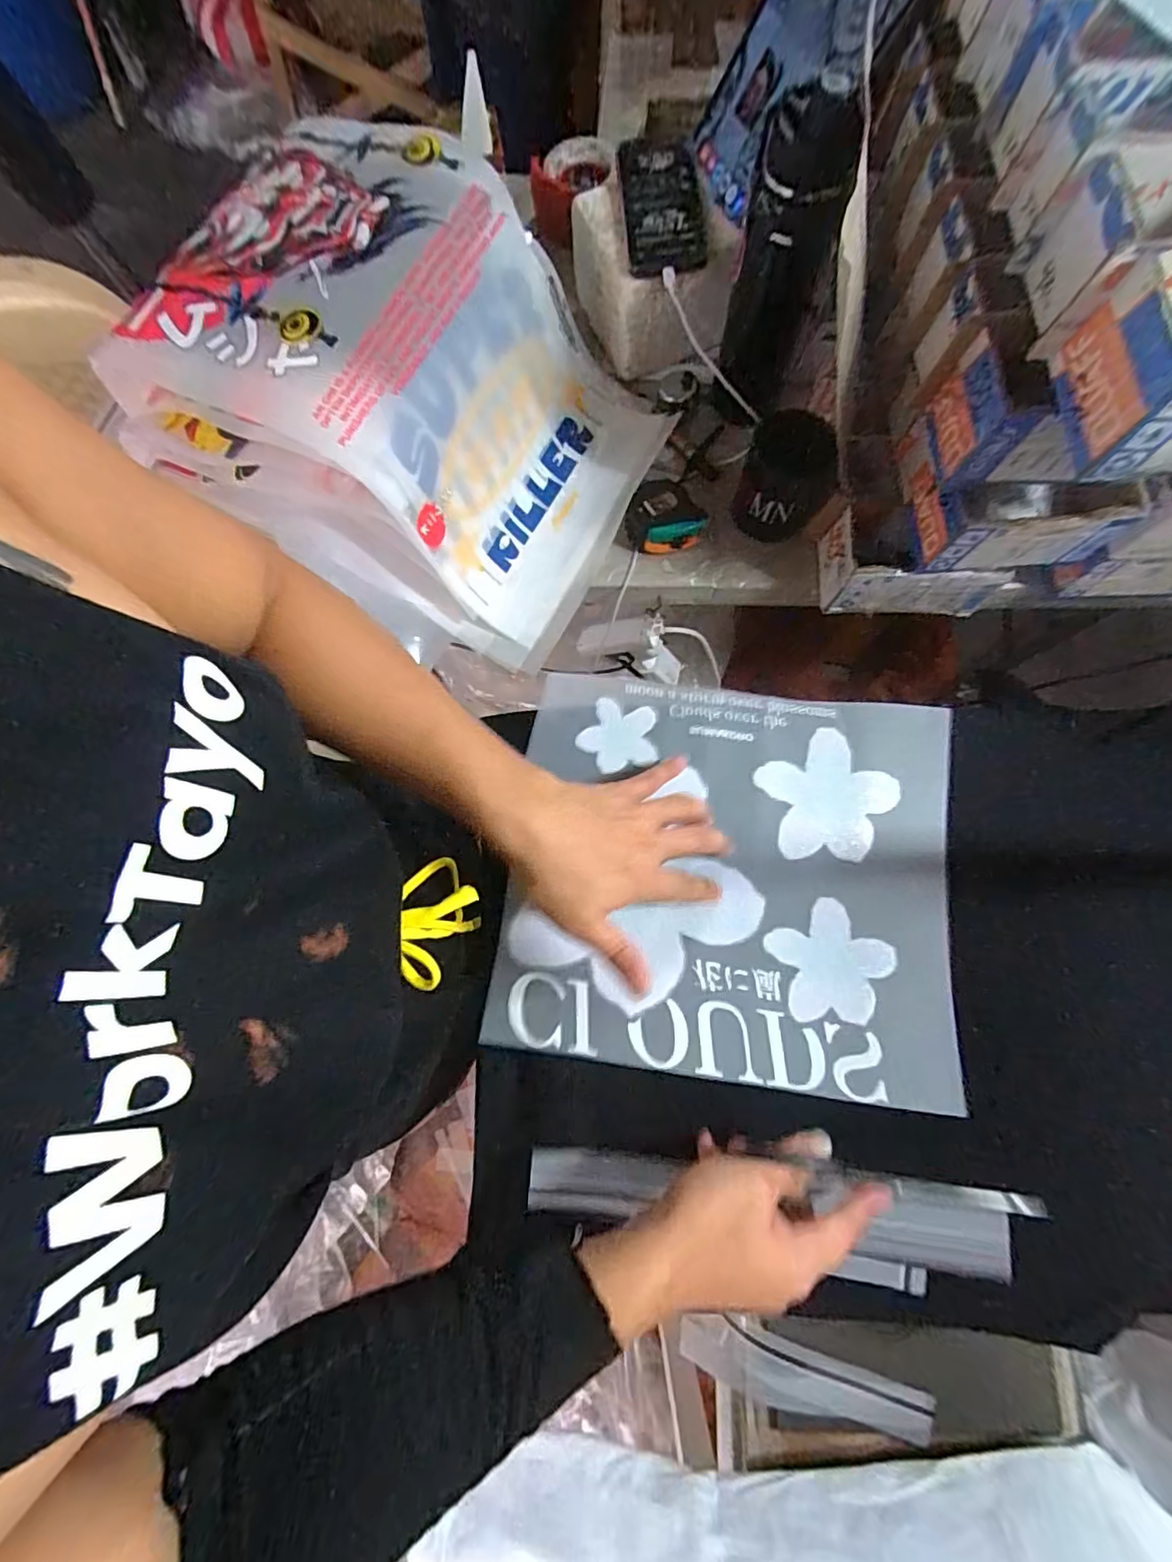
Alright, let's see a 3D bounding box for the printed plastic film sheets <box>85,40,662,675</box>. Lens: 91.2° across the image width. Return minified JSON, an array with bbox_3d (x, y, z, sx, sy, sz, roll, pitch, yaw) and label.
[{"bbox_3d":[-0.161,-0.382,0.555,0.423,0.199,0.369,28,80,7],"label":"printed plastic film sheets"}]

